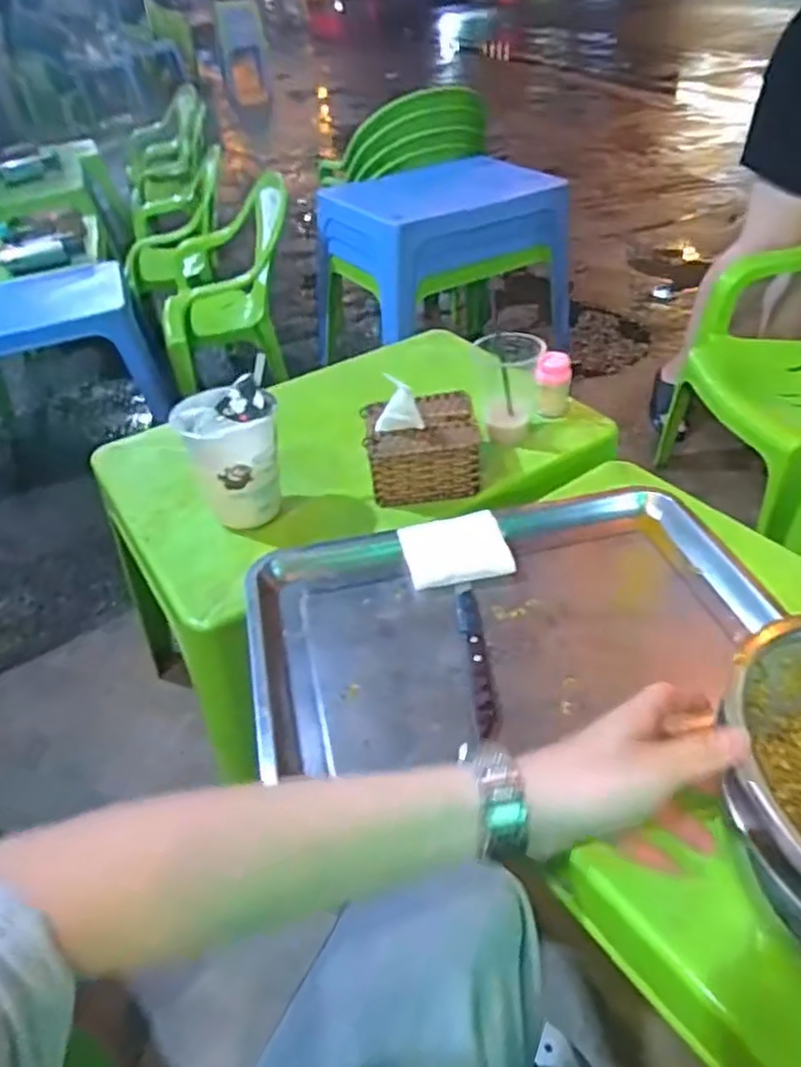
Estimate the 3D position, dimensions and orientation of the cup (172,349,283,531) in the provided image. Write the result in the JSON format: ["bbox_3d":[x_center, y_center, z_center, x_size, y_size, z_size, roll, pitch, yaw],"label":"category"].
[{"bbox_3d":[-0.184,-0.092,0.750,0.104,0.148,0.110,-15,42,-10],"label":"cup"}]

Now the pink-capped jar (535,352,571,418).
[{"bbox_3d":[0.205,-0.200,0.898,0.046,0.076,0.049,5,43,12],"label":"pink-capped jar"}]

